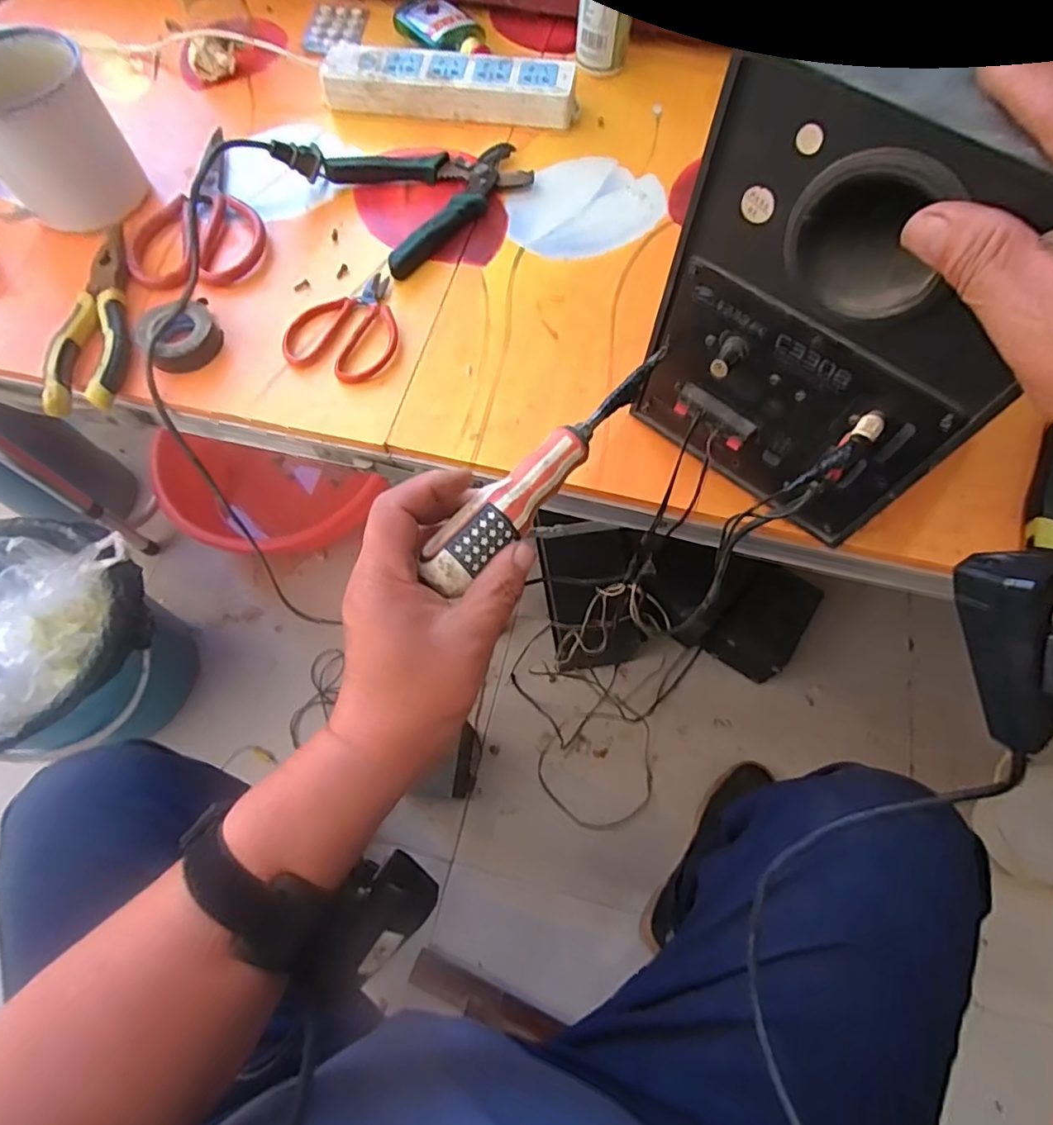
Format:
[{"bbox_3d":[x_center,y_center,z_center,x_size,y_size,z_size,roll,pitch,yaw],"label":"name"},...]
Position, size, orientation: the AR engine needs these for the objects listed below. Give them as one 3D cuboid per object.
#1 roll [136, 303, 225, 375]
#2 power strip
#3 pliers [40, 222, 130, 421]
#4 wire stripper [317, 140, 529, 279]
[{"bbox_3d":[-0.255,-0.168,0.429,0.053,0.024,0.045,-35,71,-13],"label":"roll"},{"bbox_3d":[-0.070,-0.441,0.531,0.228,0.030,0.049,8,68,4],"label":"power strip"},{"bbox_3d":[-0.323,-0.183,0.437,0.050,0.019,0.166,-8,67,-3],"label":"pliers"},{"bbox_3d":[-0.074,-0.321,0.495,0.153,0.020,0.133,-30,70,-11],"label":"wire stripper"}]

